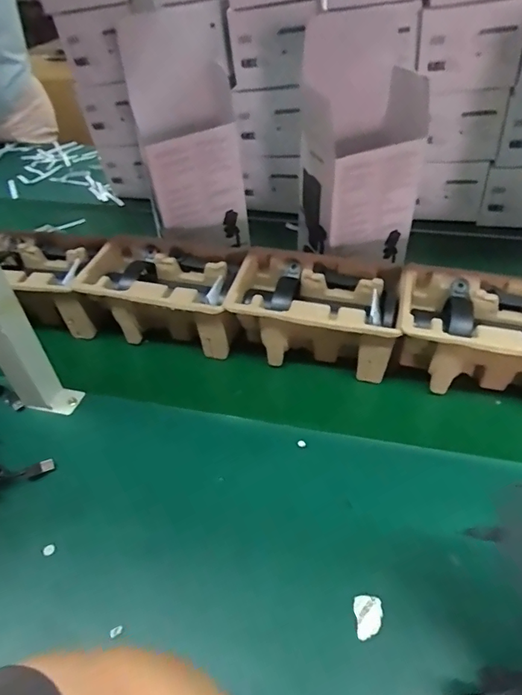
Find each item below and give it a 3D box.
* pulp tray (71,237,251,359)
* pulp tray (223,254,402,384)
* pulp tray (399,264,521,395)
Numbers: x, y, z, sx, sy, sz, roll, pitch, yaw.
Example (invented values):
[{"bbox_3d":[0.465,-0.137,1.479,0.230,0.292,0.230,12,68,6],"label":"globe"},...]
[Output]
[{"bbox_3d":[-0.140,-0.076,0.692,0.230,0.115,0.148,6,39,12],"label":"pulp tray"},{"bbox_3d":[0.075,-0.041,0.641,0.220,0.111,0.134,8,40,15],"label":"pulp tray"},{"bbox_3d":[0.294,-0.008,0.590,0.227,0.112,0.144,6,39,13],"label":"pulp tray"}]

